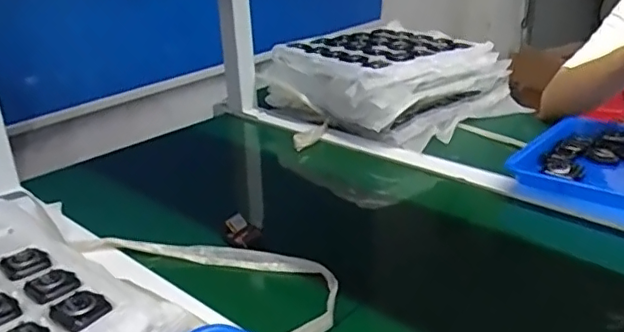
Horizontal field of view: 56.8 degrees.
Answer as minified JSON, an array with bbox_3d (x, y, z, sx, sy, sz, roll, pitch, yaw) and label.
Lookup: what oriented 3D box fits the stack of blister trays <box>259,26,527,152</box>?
[{"bbox_3d":[0.123,-0.151,1.031,0.399,0.121,0.330,-20,30,-32],"label":"stack of blister trays"}]

